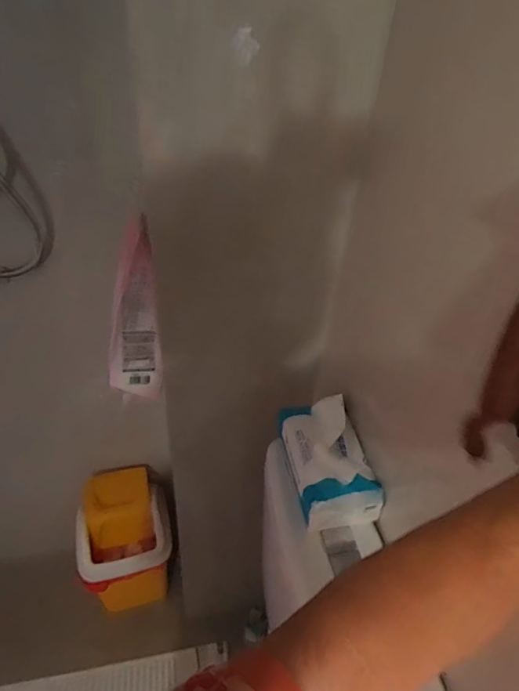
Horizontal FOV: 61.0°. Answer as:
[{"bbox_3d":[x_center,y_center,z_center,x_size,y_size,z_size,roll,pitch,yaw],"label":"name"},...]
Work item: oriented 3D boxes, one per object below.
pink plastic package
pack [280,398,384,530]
[{"bbox_3d":[-0.189,-0.040,0.645,0.084,0.291,0.033,-11,42,-17],"label":"pink plastic package"},{"bbox_3d":[0.085,0.141,0.558,0.094,0.061,0.154,-5,41,-11],"label":"pack"}]

